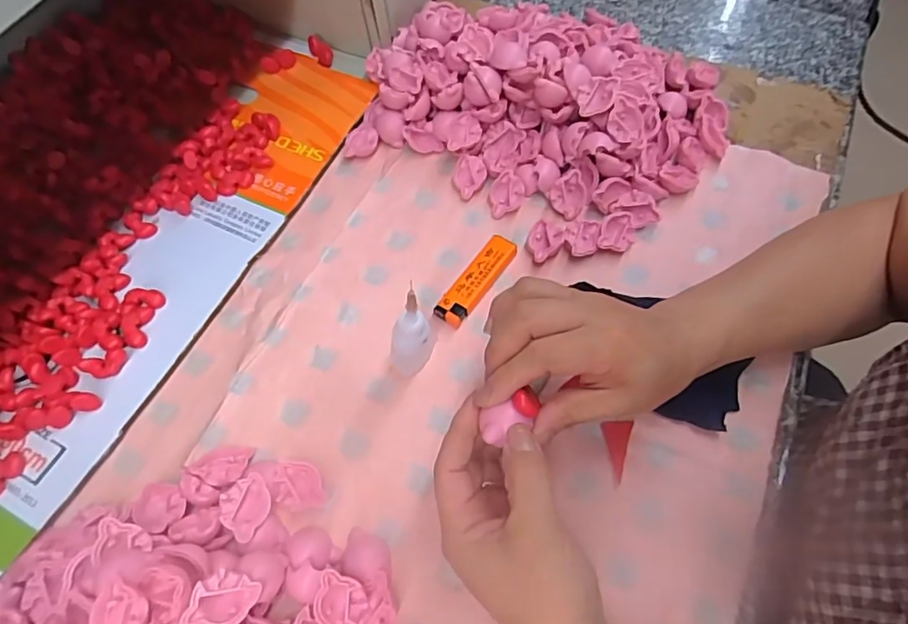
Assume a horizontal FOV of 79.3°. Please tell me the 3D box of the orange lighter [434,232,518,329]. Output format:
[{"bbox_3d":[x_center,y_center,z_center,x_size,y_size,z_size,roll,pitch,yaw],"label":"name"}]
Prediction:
[{"bbox_3d":[0.017,-0.024,0.415,0.025,0.012,0.080,33,72,13],"label":"orange lighter"}]

